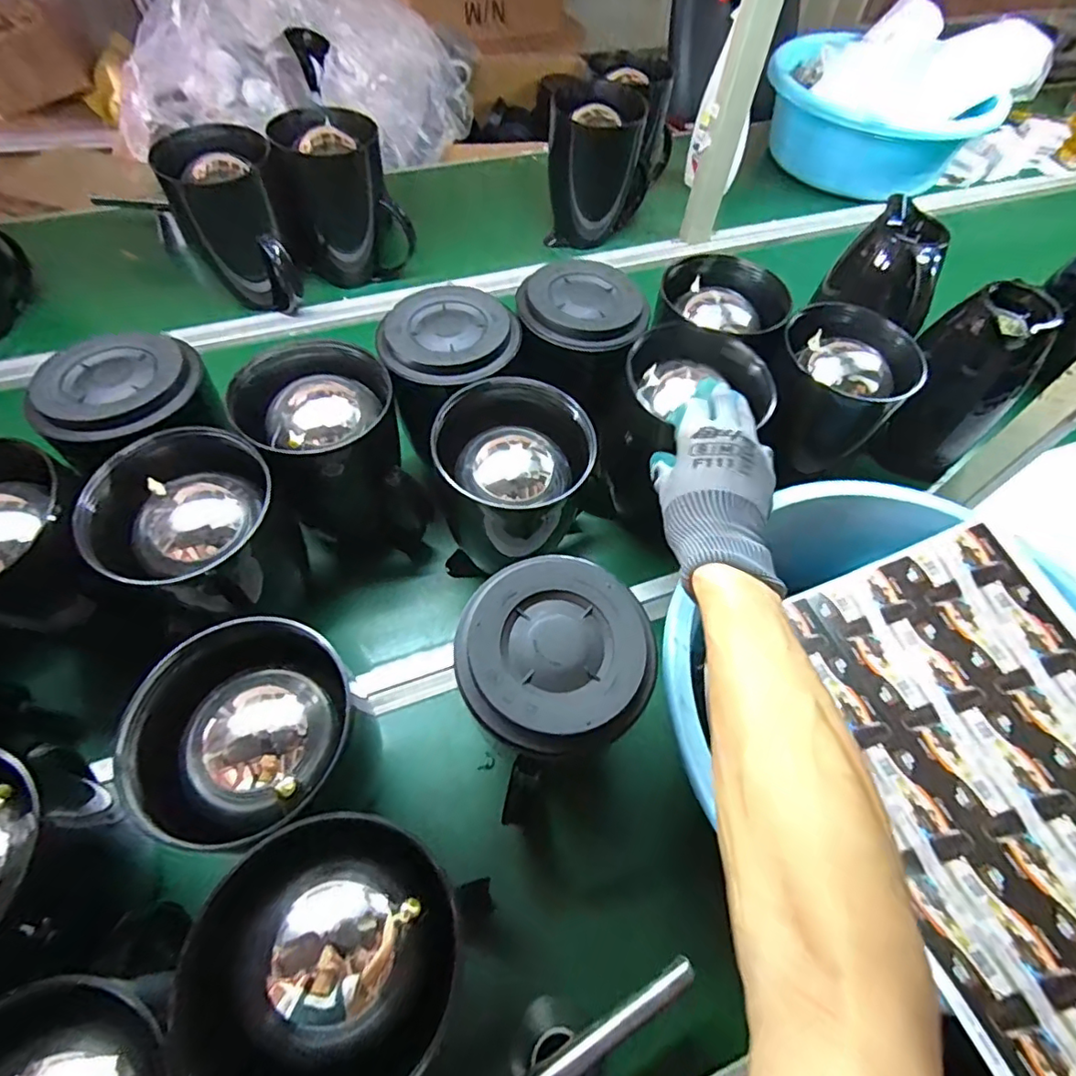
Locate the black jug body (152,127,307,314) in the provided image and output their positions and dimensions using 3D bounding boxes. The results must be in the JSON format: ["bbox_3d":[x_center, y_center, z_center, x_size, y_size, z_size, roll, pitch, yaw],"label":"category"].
[{"bbox_3d":[-0.374,-0.387,0.715,0.122,0.181,0.131,-15,60,-12],"label":"black jug body"}]

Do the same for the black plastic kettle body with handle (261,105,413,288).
[{"bbox_3d":[-0.265,-0.456,0.770,0.157,0.178,0.127,-17,60,-13],"label":"black plastic kettle body with handle"}]

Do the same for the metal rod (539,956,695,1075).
[{"bbox_3d":[0.017,0.330,0.353,0.197,0.010,0.016,-26,63,-18],"label":"metal rod"}]

